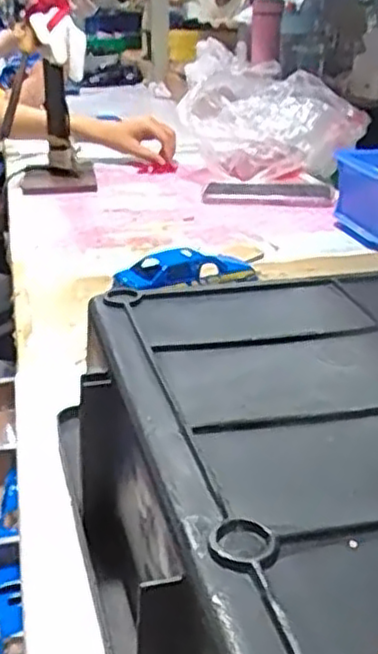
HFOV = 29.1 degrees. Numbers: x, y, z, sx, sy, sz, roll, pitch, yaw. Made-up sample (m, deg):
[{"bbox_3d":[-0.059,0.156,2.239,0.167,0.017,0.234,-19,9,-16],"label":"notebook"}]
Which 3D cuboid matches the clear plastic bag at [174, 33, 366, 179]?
[{"bbox_3d":[0.131,-0.300,1.085,0.244,0.116,0.274,5,25,11],"label":"clear plastic bag"}]

